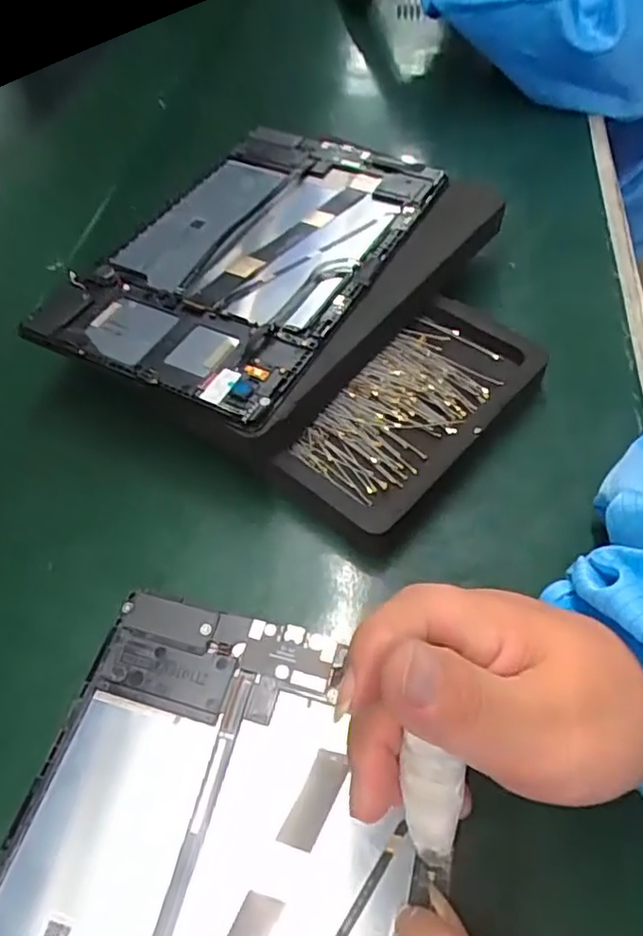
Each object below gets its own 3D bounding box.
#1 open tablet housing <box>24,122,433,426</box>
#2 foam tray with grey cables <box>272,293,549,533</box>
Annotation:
[{"bbox_3d":[-0.038,-0.130,0.366,0.149,0.010,0.233,22,58,18],"label":"open tablet housing"},{"bbox_3d":[0.049,-0.030,0.329,0.078,0.025,0.149,33,61,24],"label":"foam tray with grey cables"}]

